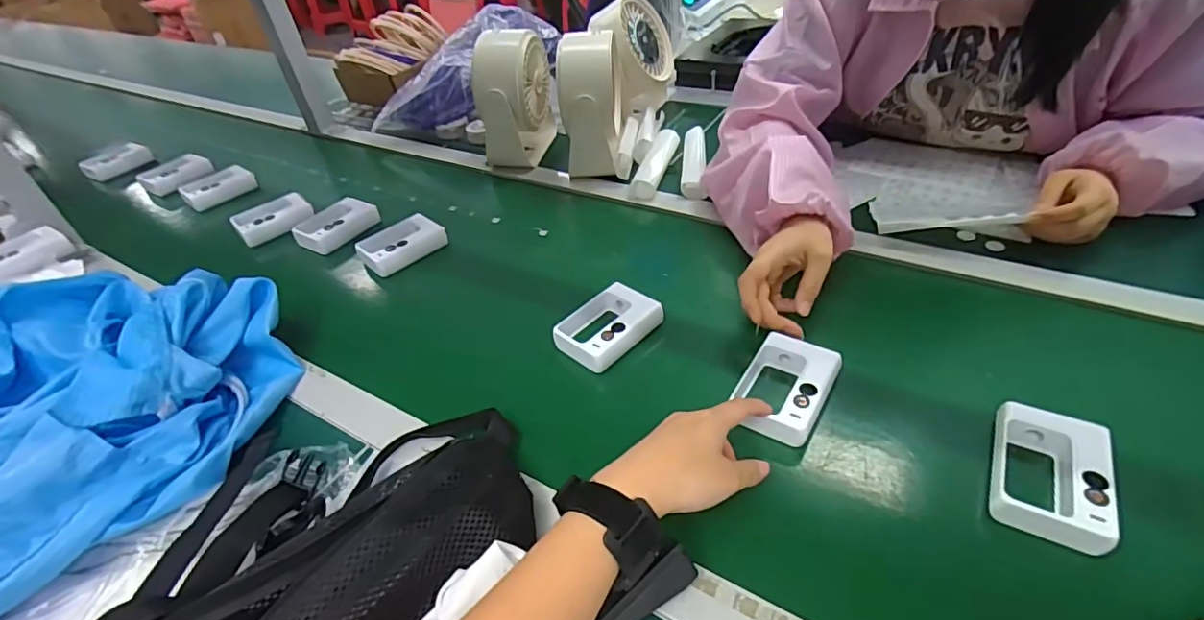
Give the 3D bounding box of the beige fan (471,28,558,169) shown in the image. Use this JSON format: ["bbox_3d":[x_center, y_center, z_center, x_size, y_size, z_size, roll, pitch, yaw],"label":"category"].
[{"bbox_3d":[-0.130,-0.322,0.846,0.083,0.179,0.119,5,41,14],"label":"beige fan"}]

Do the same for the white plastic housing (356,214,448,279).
[{"bbox_3d":[-0.259,-0.087,0.717,0.102,0.028,0.065,-34,46,-29],"label":"white plastic housing"}]

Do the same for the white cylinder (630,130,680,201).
[{"bbox_3d":[0.081,-0.213,0.811,0.037,0.034,0.163,9,42,19],"label":"white cylinder"}]

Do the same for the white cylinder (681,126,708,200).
[{"bbox_3d":[0.131,-0.210,0.799,0.031,0.033,0.177,2,40,11],"label":"white cylinder"}]

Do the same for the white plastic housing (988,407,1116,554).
[{"bbox_3d":[0.316,0.115,0.395,0.067,0.029,0.095,16,45,26],"label":"white plastic housing"}]

